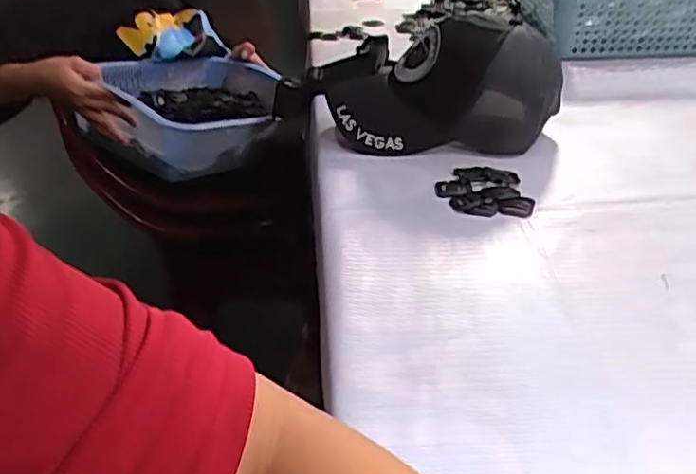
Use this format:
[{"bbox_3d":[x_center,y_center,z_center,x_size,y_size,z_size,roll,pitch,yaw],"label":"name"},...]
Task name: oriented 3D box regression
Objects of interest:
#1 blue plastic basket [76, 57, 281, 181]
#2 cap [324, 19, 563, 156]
[{"bbox_3d":[-0.243,-0.207,1.015,0.253,0.108,0.351,-2,31,2],"label":"blue plastic basket"},{"bbox_3d":[0.113,-0.175,0.744,0.253,0.127,0.157,-1,30,2],"label":"cap"}]

